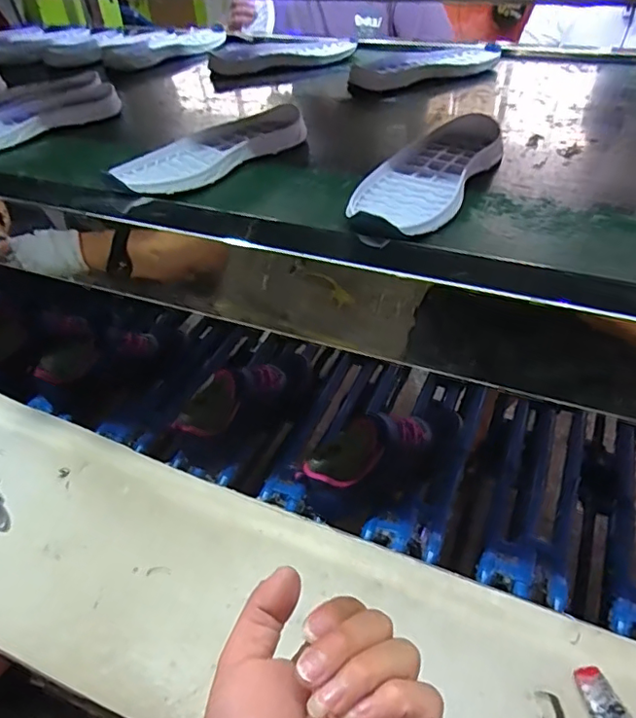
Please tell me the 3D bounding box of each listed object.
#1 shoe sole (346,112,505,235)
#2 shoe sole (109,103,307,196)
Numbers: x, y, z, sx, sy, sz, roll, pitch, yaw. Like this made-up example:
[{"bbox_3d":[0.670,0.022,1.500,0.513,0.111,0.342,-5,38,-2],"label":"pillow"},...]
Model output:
[{"bbox_3d":[0.111,-0.187,0.532,0.092,0.030,0.261,19,46,24],"label":"shoe sole"},{"bbox_3d":[-0.115,-0.227,0.594,0.091,0.036,0.229,30,51,33],"label":"shoe sole"}]

